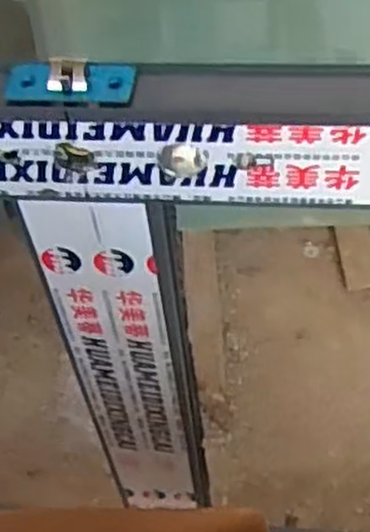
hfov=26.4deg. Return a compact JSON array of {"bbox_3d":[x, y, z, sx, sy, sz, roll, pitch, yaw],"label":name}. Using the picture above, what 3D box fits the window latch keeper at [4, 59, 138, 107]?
[{"bbox_3d":[-0.052,-0.084,0.356,0.058,0.013,0.020,1,54,8],"label":"window latch keeper"}]

